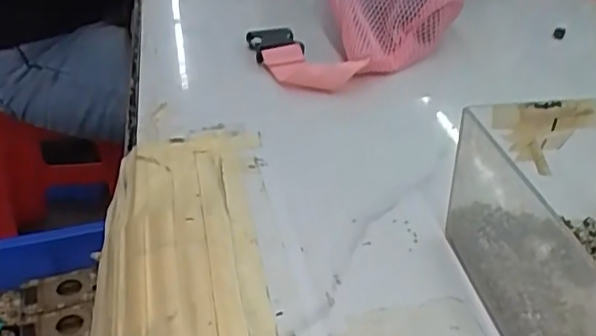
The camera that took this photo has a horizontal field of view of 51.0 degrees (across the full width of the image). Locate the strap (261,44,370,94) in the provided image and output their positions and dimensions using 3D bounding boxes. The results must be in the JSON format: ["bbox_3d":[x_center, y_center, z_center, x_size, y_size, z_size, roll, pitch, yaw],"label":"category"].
[{"bbox_3d":[0.007,-0.075,0.460,0.075,0.020,0.045,26,41,32],"label":"strap"}]

